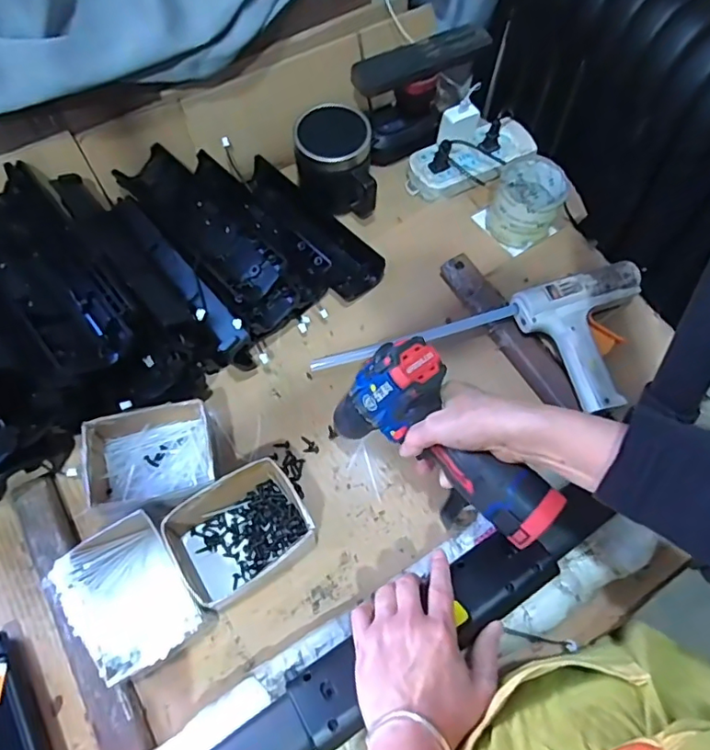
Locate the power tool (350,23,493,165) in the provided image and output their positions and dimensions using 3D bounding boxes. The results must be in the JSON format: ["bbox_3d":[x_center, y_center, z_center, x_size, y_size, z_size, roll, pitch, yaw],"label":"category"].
[{"bbox_3d":[0.099,-0.400,0.771,0.200,0.102,0.084,-32,70,-16],"label":"power tool"}]

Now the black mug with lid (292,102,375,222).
[{"bbox_3d":[-0.027,-0.272,0.712,0.097,0.101,0.101,-9,66,-6],"label":"black mug with lid"}]

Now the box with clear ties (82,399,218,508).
[{"bbox_3d":[-0.200,0.083,0.545,0.120,0.064,0.096,-16,66,-10],"label":"box with clear ties"}]

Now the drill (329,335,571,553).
[{"bbox_3d":[0.076,0.064,0.488,0.081,0.113,0.206,-39,73,-18],"label":"drill"}]

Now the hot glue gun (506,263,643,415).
[{"bbox_3d":[0.292,-0.047,0.640,0.173,0.042,0.163,-21,67,-11],"label":"hot glue gun"}]

